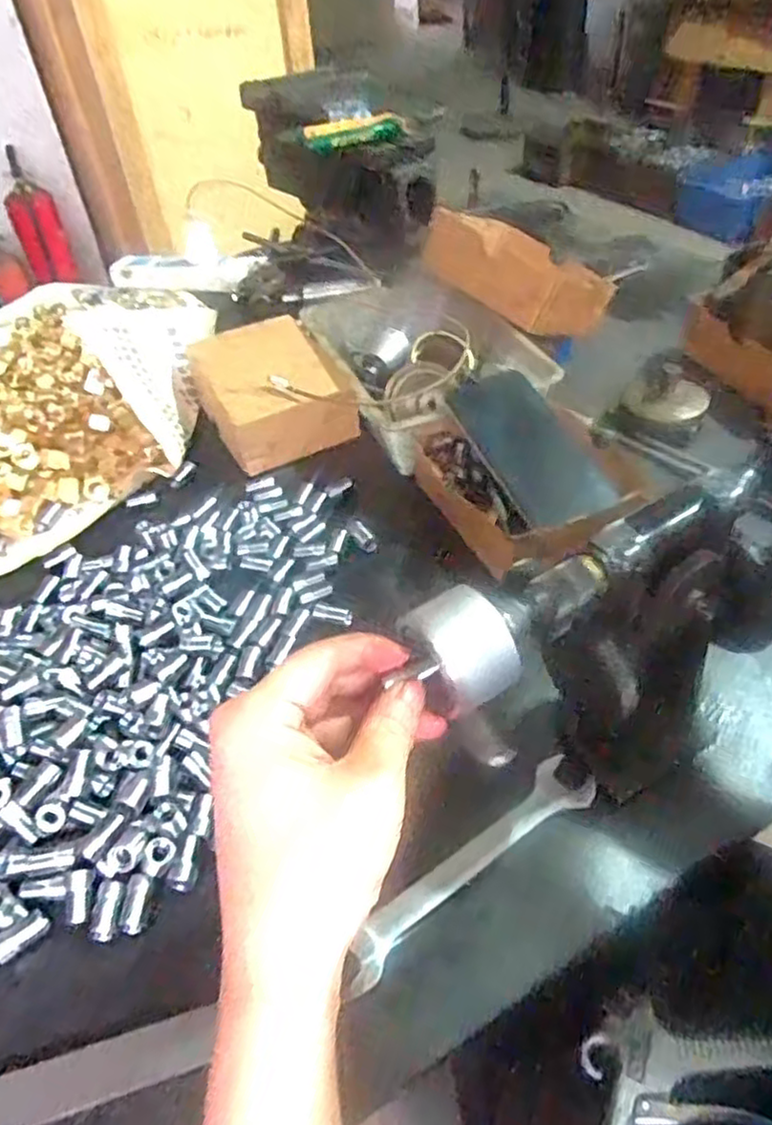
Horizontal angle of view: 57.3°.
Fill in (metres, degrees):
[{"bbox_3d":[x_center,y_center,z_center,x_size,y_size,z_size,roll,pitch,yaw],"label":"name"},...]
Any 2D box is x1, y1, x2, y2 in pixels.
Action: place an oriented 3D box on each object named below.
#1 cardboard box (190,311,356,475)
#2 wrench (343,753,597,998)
[{"bbox_3d":[-0.113,-0.169,0.684,0.121,0.052,0.184,-20,46,-15],"label":"cardboard box"},{"bbox_3d":[0.049,0.162,0.381,0.161,0.007,0.030,-32,50,-24],"label":"wrench"}]

